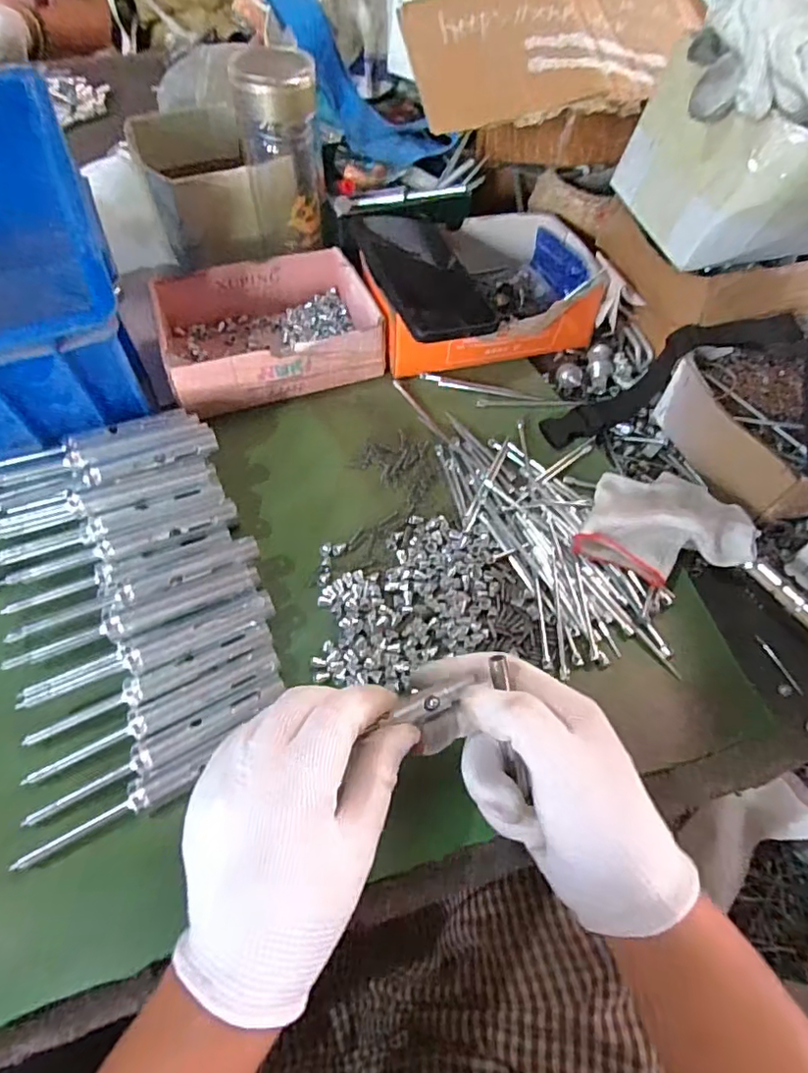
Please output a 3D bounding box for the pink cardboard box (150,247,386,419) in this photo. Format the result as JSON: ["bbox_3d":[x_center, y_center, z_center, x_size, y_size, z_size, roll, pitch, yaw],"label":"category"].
[{"bbox_3d":[-0.119,-0.183,0.496,0.171,0.053,0.139,-19,59,-14],"label":"pink cardboard box"}]

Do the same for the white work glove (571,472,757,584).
[{"bbox_3d":[0.183,-0.010,0.391,0.106,0.038,0.094,24,59,14],"label":"white work glove"}]

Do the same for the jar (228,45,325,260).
[{"bbox_3d":[-0.106,-0.326,0.489,0.066,0.142,0.068,-8,57,-7],"label":"jar"}]

